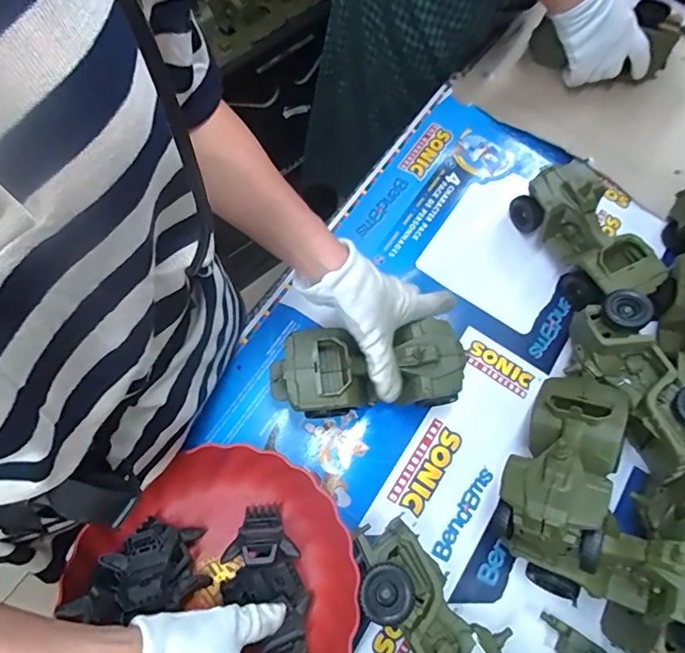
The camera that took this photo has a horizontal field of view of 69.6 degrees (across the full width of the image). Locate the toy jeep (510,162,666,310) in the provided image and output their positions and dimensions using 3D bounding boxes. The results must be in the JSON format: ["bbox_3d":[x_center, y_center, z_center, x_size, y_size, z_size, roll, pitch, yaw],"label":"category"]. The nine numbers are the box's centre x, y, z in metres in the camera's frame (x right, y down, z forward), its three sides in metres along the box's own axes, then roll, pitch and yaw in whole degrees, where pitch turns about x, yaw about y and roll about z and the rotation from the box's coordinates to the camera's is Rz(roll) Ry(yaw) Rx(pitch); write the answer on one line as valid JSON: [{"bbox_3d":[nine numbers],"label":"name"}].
[{"bbox_3d":[0.275,-0.099,0.566,0.081,0.084,0.171,-24,72,-11],"label":"toy jeep"}]

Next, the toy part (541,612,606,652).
[{"bbox_3d":[0.210,0.292,0.451,0.066,0.012,0.026,31,71,9],"label":"toy part"}]

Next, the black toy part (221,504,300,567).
[{"bbox_3d":[-0.077,0.189,0.449,0.063,0.028,0.048,-10,70,-6],"label":"black toy part"}]

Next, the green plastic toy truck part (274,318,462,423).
[{"bbox_3d":[0.028,0.044,0.489,0.191,0.066,0.077,-6,70,-2],"label":"green plastic toy truck part"}]

